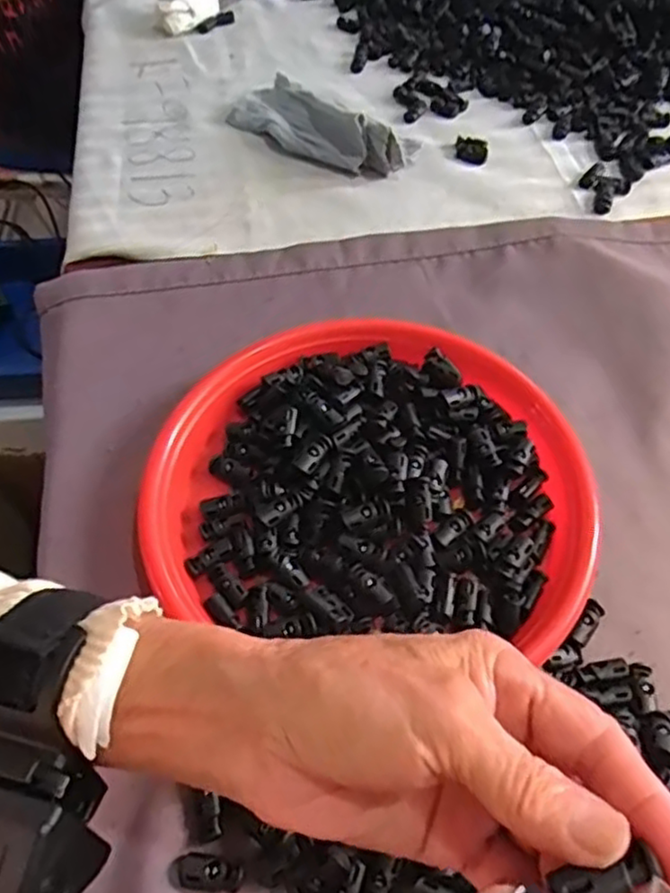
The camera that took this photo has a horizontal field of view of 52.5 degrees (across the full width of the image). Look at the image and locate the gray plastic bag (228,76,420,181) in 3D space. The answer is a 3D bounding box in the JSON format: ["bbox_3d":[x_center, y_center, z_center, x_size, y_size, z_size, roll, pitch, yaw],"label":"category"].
[{"bbox_3d":[-0.013,-0.296,0.608,0.181,0.042,0.076,28,62,18],"label":"gray plastic bag"}]

